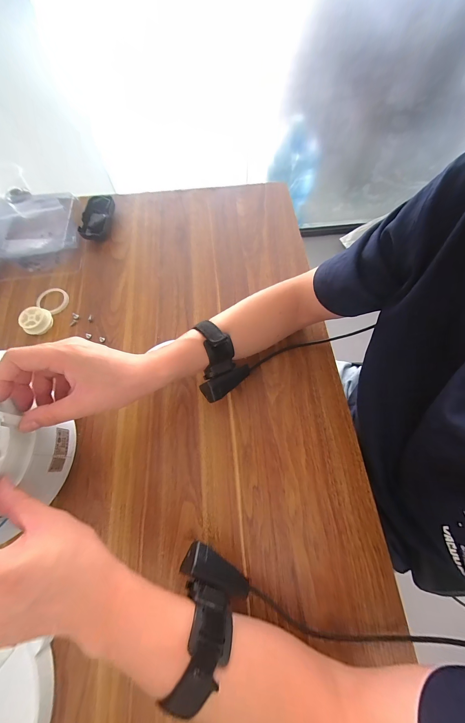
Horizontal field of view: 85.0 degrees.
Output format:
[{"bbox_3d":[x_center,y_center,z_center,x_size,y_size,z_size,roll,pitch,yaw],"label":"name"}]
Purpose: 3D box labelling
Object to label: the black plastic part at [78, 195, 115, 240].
[{"bbox_3d":[-0.278,-0.297,0.529,0.059,0.022,0.118,-3,67,0],"label":"black plastic part"}]

